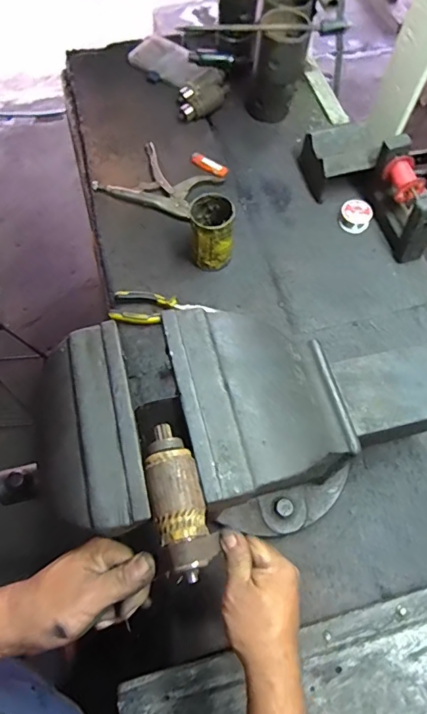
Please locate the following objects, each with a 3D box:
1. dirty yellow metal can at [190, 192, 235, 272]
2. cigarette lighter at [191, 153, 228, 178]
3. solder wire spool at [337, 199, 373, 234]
[{"bbox_3d":[-0.002,-0.216,0.812,0.072,0.104,0.080,-7,65,-6],"label":"dirty yellow metal can"},{"bbox_3d":[-0.011,-0.387,0.947,0.080,0.011,0.030,34,68,13],"label":"cigarette lighter"},{"bbox_3d":[0.269,-0.267,0.889,0.059,0.035,0.050,24,66,9],"label":"solder wire spool"}]

